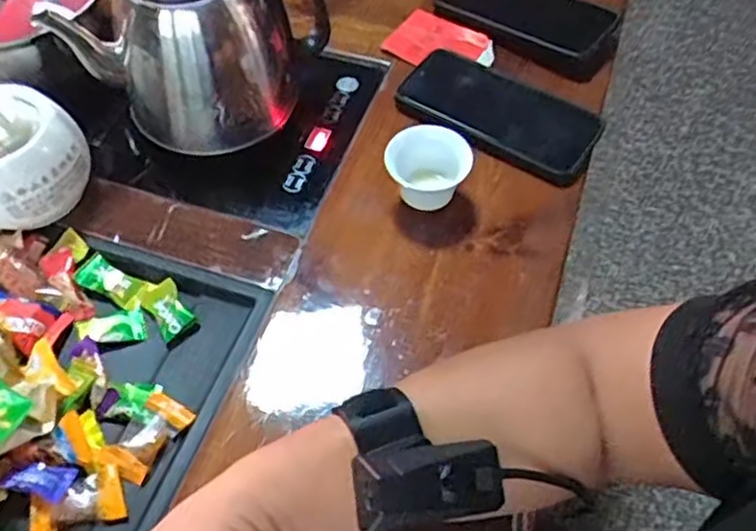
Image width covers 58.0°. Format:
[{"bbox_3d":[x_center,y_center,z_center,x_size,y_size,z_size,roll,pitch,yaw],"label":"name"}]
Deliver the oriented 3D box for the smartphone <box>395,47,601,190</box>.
[{"bbox_3d":[0.104,-0.133,0.580,0.170,0.015,0.091,28,58,19],"label":"smartphone"}]

